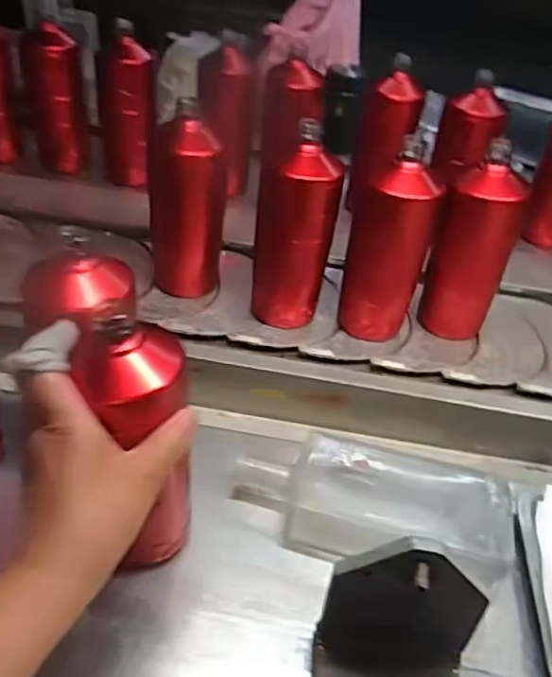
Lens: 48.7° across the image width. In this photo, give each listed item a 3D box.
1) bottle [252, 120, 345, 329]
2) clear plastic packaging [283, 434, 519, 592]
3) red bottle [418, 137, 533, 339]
[{"bbox_3d":[0.025,-0.106,0.632,0.082,0.191,0.063,-17,47,-24],"label":"bottle"},{"bbox_3d":[0.099,0.137,0.493,0.173,0.034,0.097,12,38,8],"label":"clear plastic packaging"},{"bbox_3d":[0.204,-0.090,0.641,0.067,0.195,0.056,-10,41,-20],"label":"red bottle"}]

